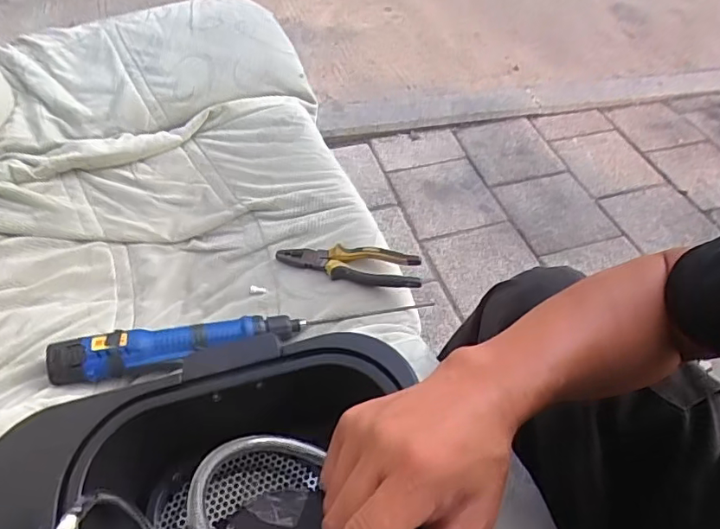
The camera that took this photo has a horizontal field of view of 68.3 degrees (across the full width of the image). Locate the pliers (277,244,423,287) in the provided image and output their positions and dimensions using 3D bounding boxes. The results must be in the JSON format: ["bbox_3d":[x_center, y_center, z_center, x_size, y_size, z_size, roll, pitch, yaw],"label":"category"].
[{"bbox_3d":[-0.016,-0.004,0.707,0.192,0.023,0.055,10,51,6],"label":"pliers"}]

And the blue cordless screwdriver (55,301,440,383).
[{"bbox_3d":[-0.126,0.076,0.629,0.447,0.038,0.059,-9,51,-10],"label":"blue cordless screwdriver"}]

